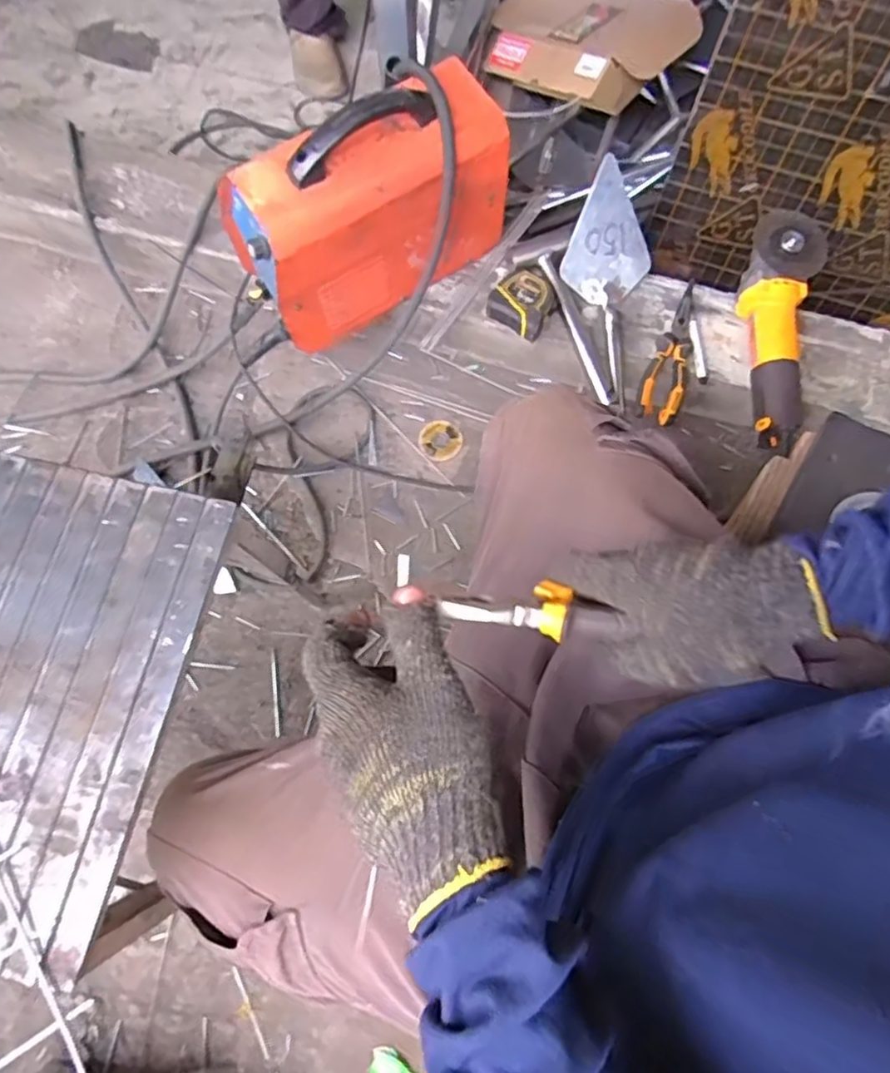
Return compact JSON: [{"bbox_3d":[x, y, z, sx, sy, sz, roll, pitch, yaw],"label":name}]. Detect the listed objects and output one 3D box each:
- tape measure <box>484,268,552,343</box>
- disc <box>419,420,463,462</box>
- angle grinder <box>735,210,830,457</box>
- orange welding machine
[{"bbox_3d":[0.104,-0.315,0.883,0.082,0.040,0.081,30,75,8],"label":"tape measure"},{"bbox_3d":[-0.006,-0.142,0.960,0.063,0.013,0.062,0,72,0],"label":"disc"},{"bbox_3d":[0.421,-0.267,0.839,0.096,0.099,0.313,12,73,3],"label":"angle grinder"},{"bbox_3d":[-0.098,-0.414,0.809,0.317,0.221,0.158,-32,76,-10],"label":"orange welding machine"}]

